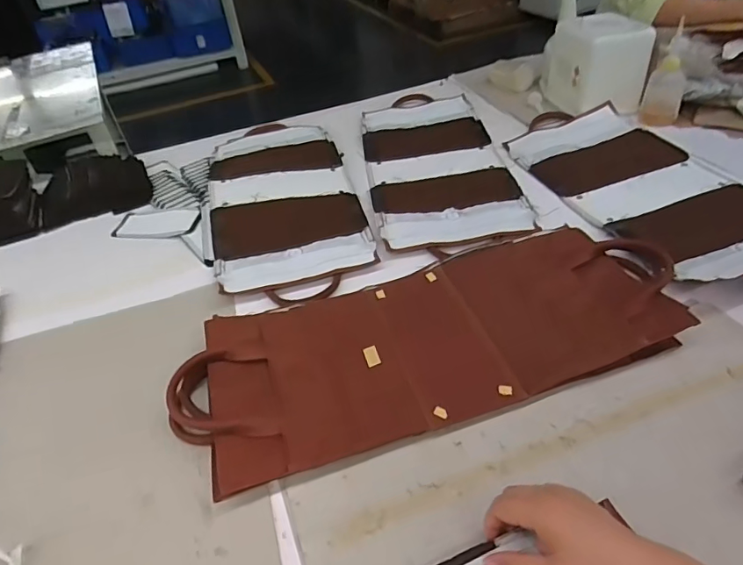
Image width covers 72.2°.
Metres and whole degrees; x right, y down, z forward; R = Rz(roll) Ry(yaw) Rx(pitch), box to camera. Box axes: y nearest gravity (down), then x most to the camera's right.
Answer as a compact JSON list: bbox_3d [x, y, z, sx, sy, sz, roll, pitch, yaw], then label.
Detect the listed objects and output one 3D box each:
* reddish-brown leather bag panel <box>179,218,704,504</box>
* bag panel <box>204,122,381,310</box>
[{"bbox_3d":[0.074,0.060,0.611,0.603,0.040,0.239,-17,41,-10],"label":"reddish-brown leather bag panel"},{"bbox_3d":[-0.158,-0.167,0.905,0.245,0.026,0.554,-14,41,-6],"label":"bag panel"}]

